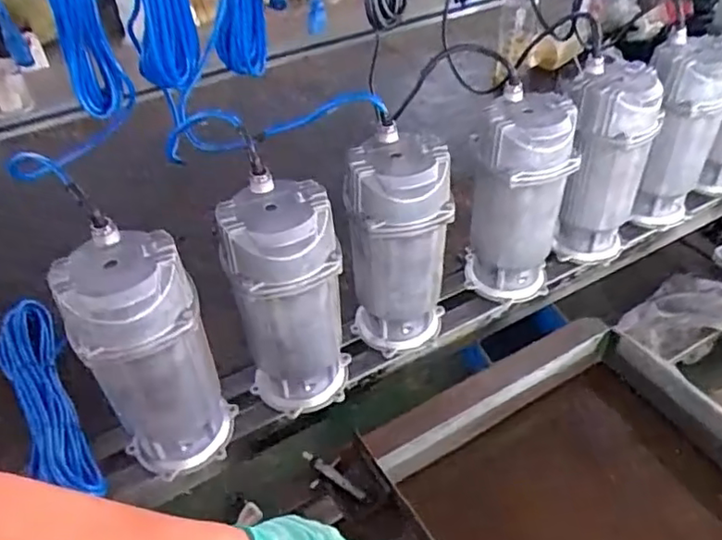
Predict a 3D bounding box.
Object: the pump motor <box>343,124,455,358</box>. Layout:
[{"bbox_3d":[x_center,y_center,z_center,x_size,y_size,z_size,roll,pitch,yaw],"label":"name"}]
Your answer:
[{"bbox_3d":[0.052,-0.022,0.832,0.129,0.293,0.110,11,44,15],"label":"pump motor"}]

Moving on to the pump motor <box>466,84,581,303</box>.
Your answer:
[{"bbox_3d":[0.228,-0.097,0.907,0.122,0.291,0.118,-6,42,-3],"label":"pump motor"}]

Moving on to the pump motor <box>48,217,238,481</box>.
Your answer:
[{"bbox_3d":[-0.235,0.108,0.708,0.126,0.301,0.108,-24,46,-21],"label":"pump motor"}]

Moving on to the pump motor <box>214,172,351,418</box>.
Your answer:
[{"bbox_3d":[-0.087,0.047,0.772,0.130,0.301,0.114,-6,42,-3],"label":"pump motor"}]

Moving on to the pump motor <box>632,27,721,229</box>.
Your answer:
[{"bbox_3d":[0.518,-0.219,1.025,0.125,0.298,0.108,19,46,22],"label":"pump motor"}]

